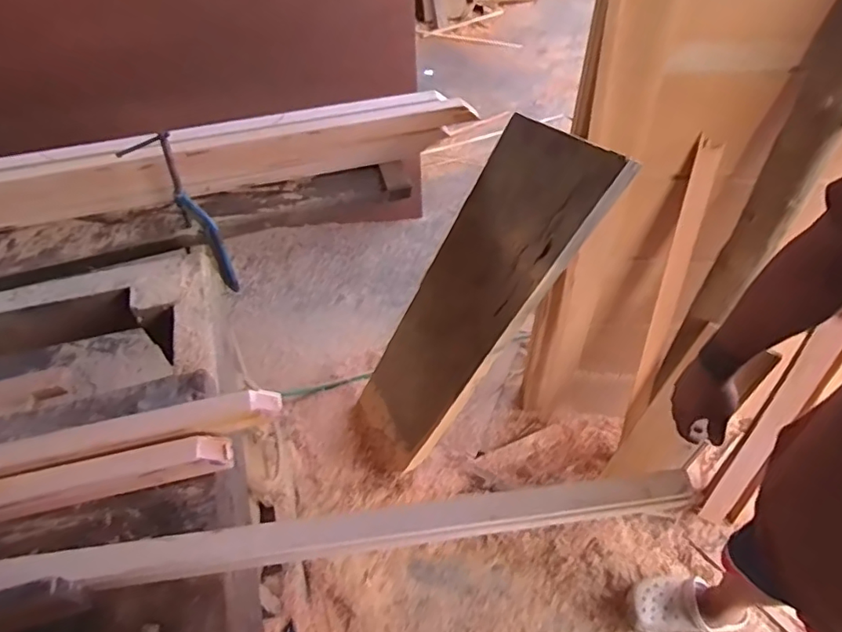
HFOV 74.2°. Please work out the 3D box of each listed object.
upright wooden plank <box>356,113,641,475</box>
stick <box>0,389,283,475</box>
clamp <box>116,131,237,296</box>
[{"bbox_3d":[0.078,-0.001,1.273,0.044,0.957,0.282,-9,51,-38],"label":"upright wooden plank"},{"bbox_3d":[-0.563,0.199,0.731,0.734,0.040,0.047,-12,53,-9],"label":"stick"},{"bbox_3d":[-0.461,-0.198,1.108,0.185,0.358,0.059,28,57,20],"label":"clamp"}]

